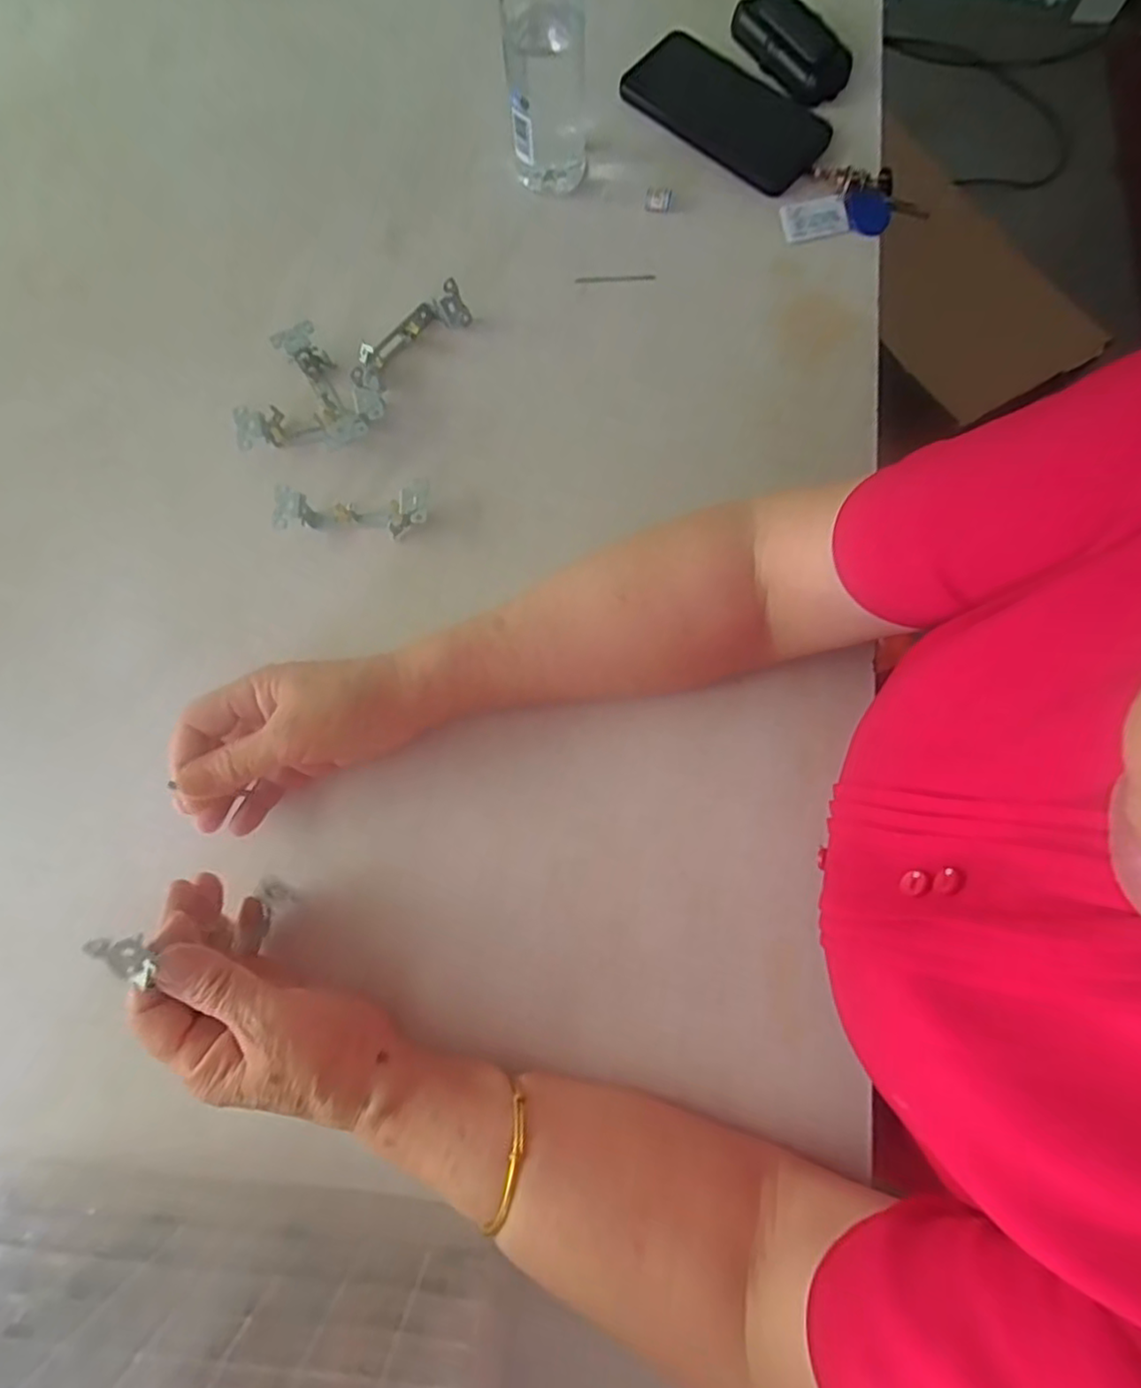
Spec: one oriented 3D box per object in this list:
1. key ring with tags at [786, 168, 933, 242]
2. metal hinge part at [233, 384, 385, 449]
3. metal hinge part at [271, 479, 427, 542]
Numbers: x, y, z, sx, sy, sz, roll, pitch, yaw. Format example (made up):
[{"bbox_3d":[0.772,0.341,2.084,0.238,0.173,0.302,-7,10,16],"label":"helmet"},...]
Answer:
[{"bbox_3d":[0.222,-0.372,0.491,0.105,0.024,0.070,17,78,4],"label":"key ring with tags"},{"bbox_3d":[-0.184,-0.196,0.451,0.104,0.029,0.029,-9,78,-2],"label":"metal hinge part"},{"bbox_3d":[-0.149,-0.126,0.436,0.103,0.025,0.030,-3,78,-1],"label":"metal hinge part"}]

